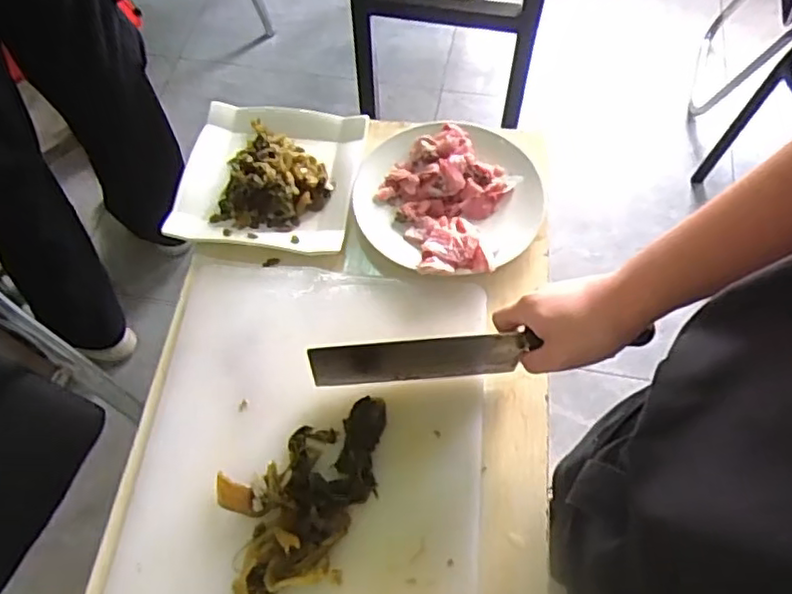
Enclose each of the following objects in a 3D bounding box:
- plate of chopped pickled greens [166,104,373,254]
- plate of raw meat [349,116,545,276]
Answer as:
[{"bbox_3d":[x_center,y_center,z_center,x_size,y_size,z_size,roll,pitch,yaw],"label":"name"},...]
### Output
[{"bbox_3d":[-0.149,-0.146,0.767,0.205,0.052,0.205,5,61,4],"label":"plate of chopped pickled greens"},{"bbox_3d":[0.060,-0.114,0.734,0.202,0.029,0.207,-1,61,1],"label":"plate of raw meat"}]

